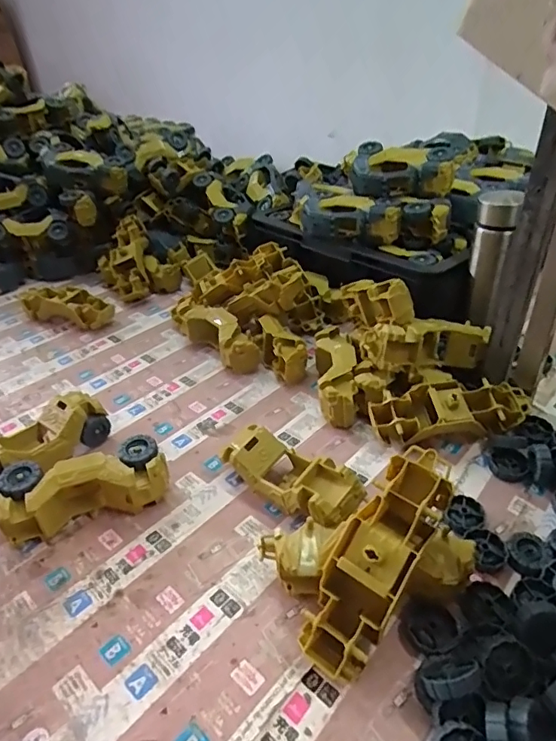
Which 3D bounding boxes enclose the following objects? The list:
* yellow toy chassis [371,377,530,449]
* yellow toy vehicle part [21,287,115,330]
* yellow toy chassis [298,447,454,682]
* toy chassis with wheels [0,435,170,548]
[{"bbox_3d":[0.192,0.052,0.558,0.178,0.054,0.057,-6,37,-7],"label":"yellow toy chassis"},{"bbox_3d":[-0.358,-0.110,0.850,0.170,0.056,0.054,9,36,18],"label":"yellow toy vehicle part"},{"bbox_3d":[0.079,0.145,0.380,0.064,0.049,0.178,25,78,34],"label":"yellow toy chassis"},{"bbox_3d":[-0.198,0.120,0.496,0.173,0.059,0.063,-13,38,-15],"label":"toy chassis with wheels"}]

